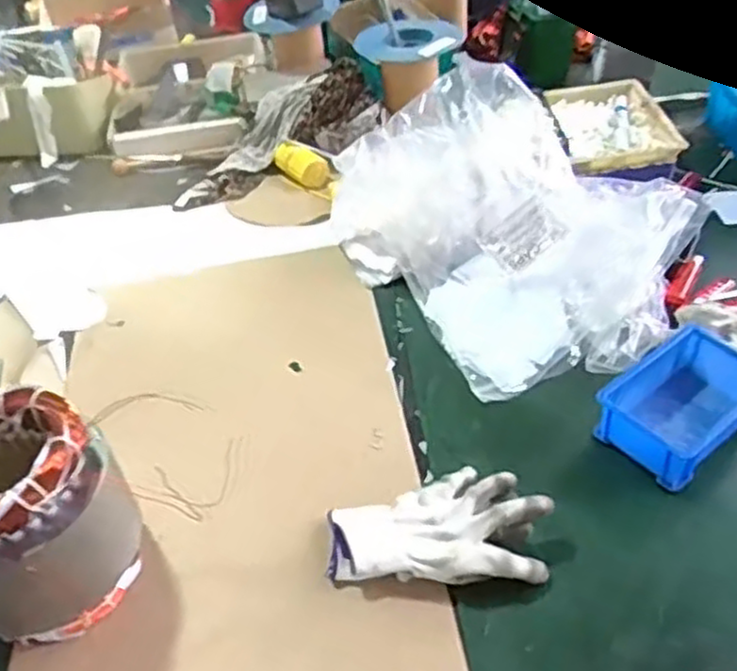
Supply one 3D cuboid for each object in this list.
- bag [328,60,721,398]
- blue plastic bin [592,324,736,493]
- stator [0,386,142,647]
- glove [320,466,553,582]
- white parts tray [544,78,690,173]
[{"bbox_3d":[0.157,-0.137,0.811,0.271,0.177,0.357,-26,48,-18],"label":"bag"},{"bbox_3d":[0.284,0.060,0.678,0.141,0.049,0.096,-32,50,-24],"label":"blue plastic bin"},{"bbox_3d":[-0.256,0.141,0.583,0.126,0.168,0.132,-26,48,-19],"label":"stator"},{"bbox_3d":[0.055,0.156,0.616,0.172,0.050,0.089,-1,45,5],"label":"glove"},{"bbox_3d":[0.313,-0.272,0.973,0.142,0.027,0.179,-7,45,-1],"label":"white parts tray"}]

